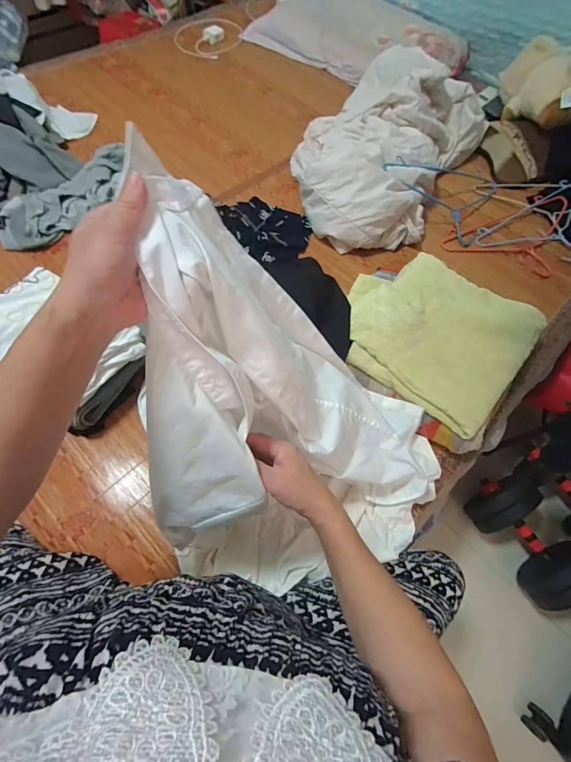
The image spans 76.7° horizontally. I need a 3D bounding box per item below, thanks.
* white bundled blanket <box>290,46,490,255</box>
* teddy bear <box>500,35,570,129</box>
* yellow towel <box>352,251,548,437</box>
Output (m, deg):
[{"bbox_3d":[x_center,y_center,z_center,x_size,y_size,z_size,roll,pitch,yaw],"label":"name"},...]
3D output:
[{"bbox_3d":[0.257,-0.642,0.983,0.430,0.184,0.618,29,65,11],"label":"white bundled blanket"},{"bbox_3d":[0.769,-0.889,1.069,0.142,0.188,0.366,-14,52,-11],"label":"teddy bear"},{"bbox_3d":[0.300,-0.108,0.734,0.362,0.050,0.319,37,67,15],"label":"yellow towel"}]

